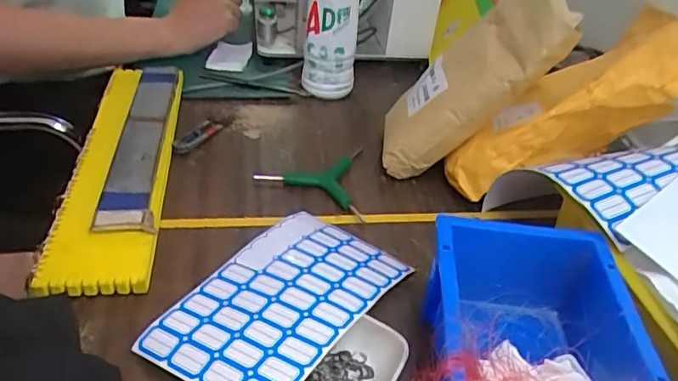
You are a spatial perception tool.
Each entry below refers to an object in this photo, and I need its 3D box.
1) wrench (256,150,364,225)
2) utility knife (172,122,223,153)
[{"bbox_3d":[-0.030,-0.010,0.531,0.105,0.018,0.083,3,37,-3],"label":"wrench"},{"bbox_3d":[-0.152,-0.058,0.582,0.016,0.015,0.069,19,39,16],"label":"utility knife"}]

